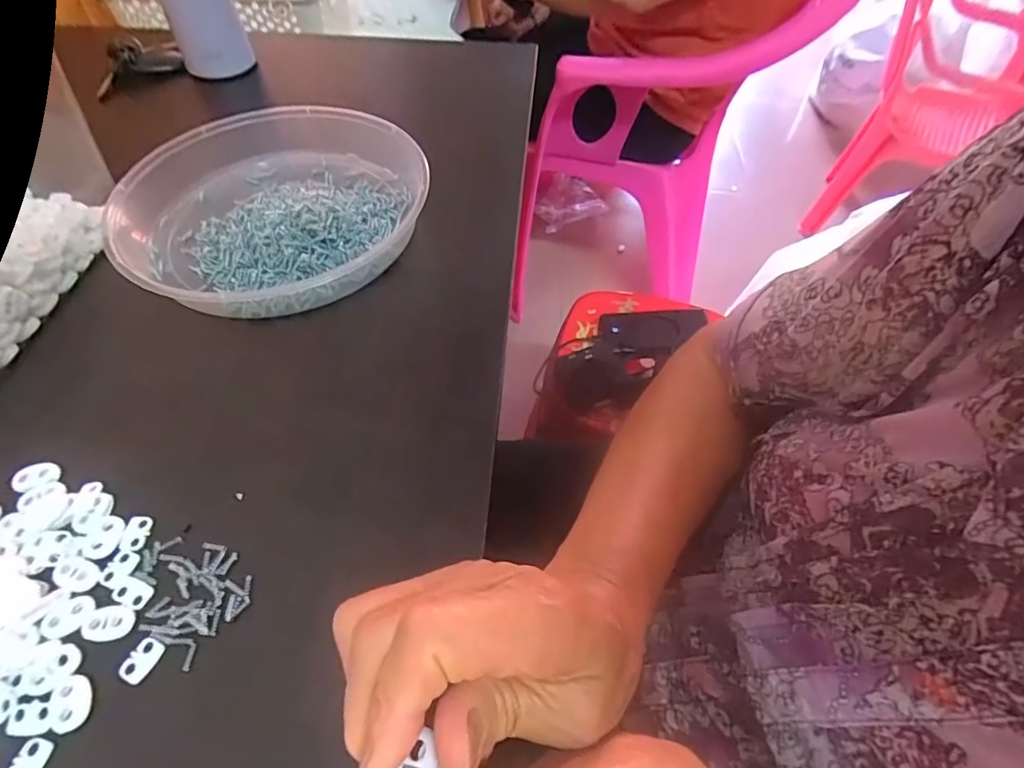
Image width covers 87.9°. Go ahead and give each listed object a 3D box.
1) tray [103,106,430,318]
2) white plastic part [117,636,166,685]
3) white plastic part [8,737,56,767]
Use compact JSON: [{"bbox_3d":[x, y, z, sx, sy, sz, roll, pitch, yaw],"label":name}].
[{"bbox_3d":[-0.205,-0.162,0.429,0.258,0.042,0.231,38,61,23],"label":"tray"},{"bbox_3d":[-0.174,0.129,0.249,0.013,0.004,0.019,23,56,15],"label":"white plastic part"},{"bbox_3d":[-0.206,0.161,0.225,0.013,0.004,0.019,12,54,8],"label":"white plastic part"}]

